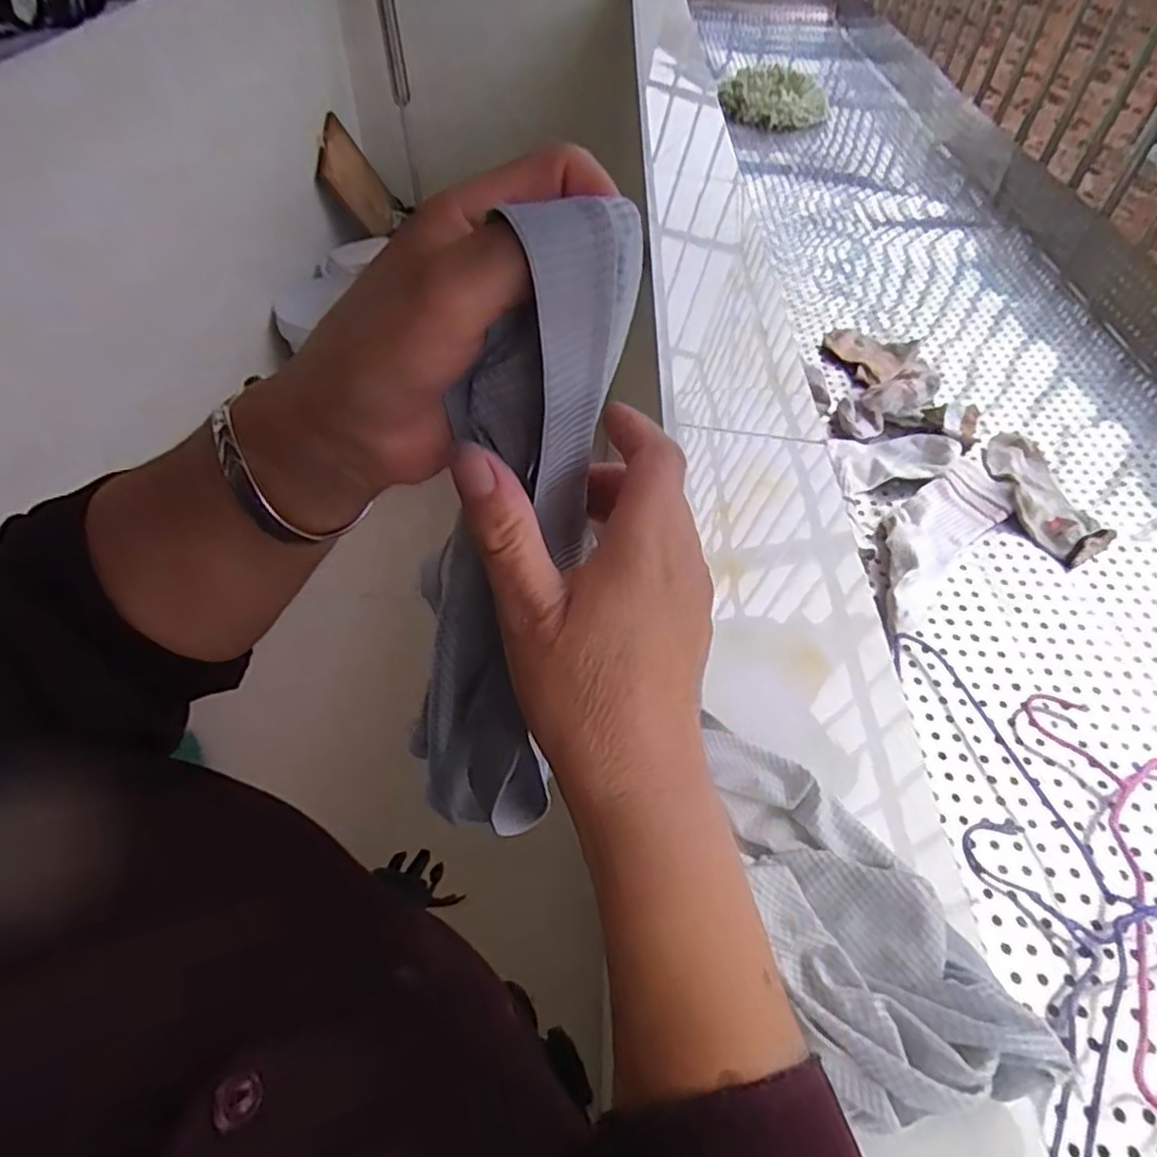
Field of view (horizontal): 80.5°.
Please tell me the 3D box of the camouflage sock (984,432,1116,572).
[{"bbox_3d":[0.516,-0.098,0.763,0.088,0.020,0.199,-5,50,-6],"label":"camouflage sock"}]

